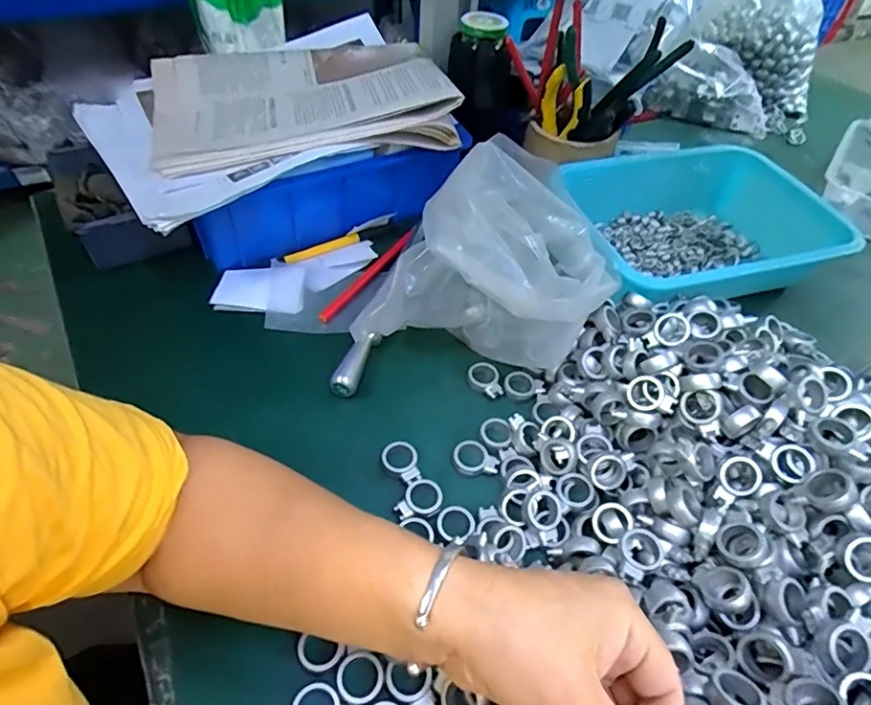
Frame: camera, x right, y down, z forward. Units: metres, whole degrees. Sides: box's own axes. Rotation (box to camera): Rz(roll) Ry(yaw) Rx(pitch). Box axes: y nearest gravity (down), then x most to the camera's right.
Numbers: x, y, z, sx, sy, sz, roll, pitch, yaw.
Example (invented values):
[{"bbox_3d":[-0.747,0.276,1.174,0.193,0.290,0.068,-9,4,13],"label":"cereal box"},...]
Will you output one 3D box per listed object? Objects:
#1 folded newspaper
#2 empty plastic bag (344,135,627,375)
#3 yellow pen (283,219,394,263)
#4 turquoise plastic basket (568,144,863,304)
[{"bbox_3d":[-0.142,-0.264,0.544,0.285,0.049,0.213,-9,50,-13],"label":"folded newspaper"},{"bbox_3d":[0.049,-0.054,0.409,0.186,0.162,0.121,-29,57,-27],"label":"empty plastic bag"},{"bbox_3d":[-0.098,-0.116,0.556,0.122,0.009,0.009,-23,54,-23],"label":"yellow pen"},{"bbox_3d":[0.249,-0.126,0.552,0.258,0.074,0.197,-10,51,-12],"label":"turquoise plastic basket"}]

